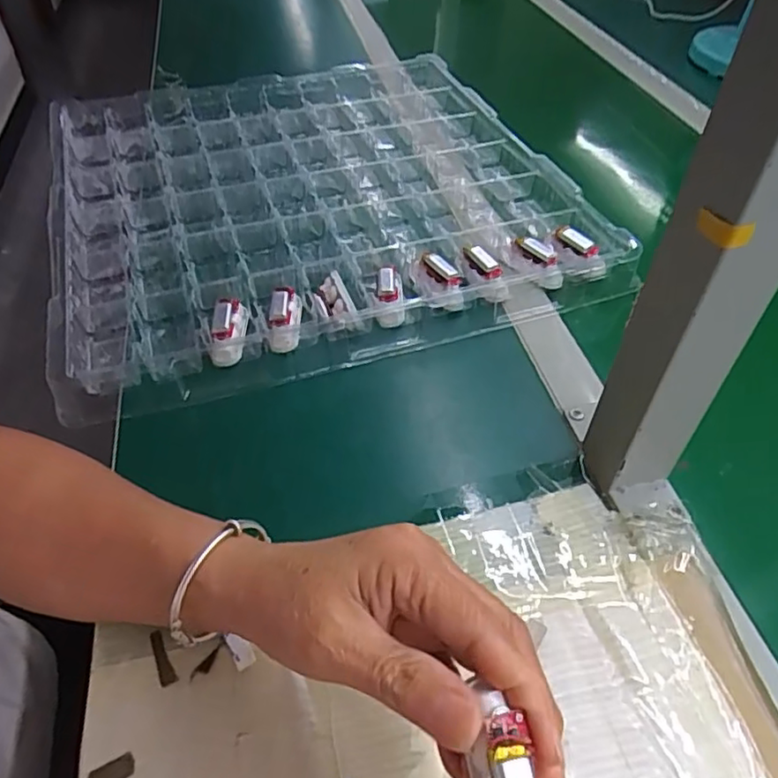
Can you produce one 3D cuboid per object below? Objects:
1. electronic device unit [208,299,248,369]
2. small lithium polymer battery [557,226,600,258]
[{"bbox_3d":[-0.120,-0.045,0.457,0.025,0.027,0.051,-5,47,-5],"label":"electronic device unit"},{"bbox_3d":[0.161,-0.126,0.526,0.014,0.009,0.044,-21,51,-19],"label":"small lithium polymer battery"}]

